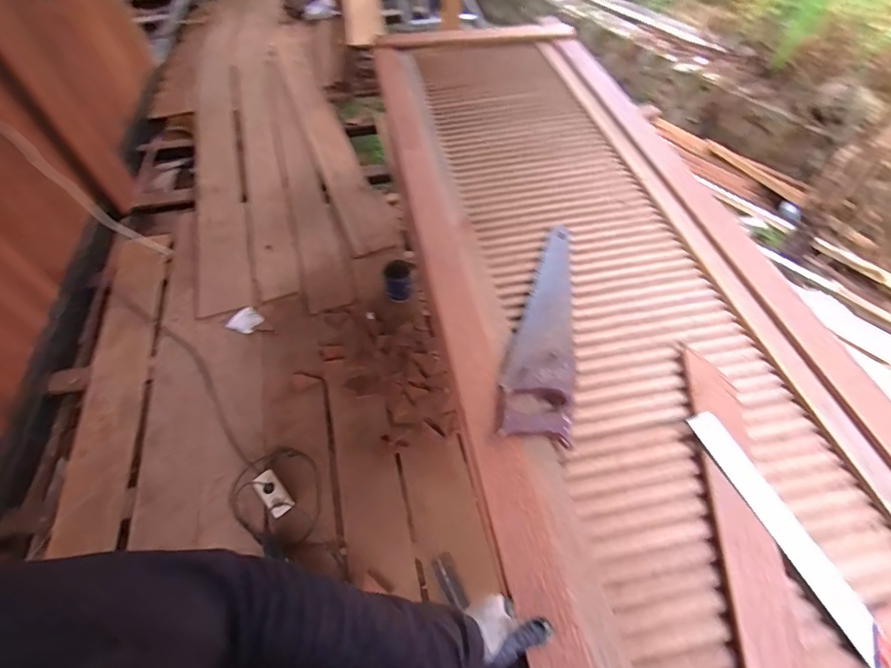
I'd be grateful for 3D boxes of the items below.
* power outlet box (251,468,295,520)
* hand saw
[{"bbox_3d":[-0.520,0.479,1.383,0.065,0.049,0.146,-37,61,-21],"label":"power outlet box"},{"bbox_3d":[0.171,-0.033,0.755,0.108,0.034,0.464,10,56,10],"label":"hand saw"}]

